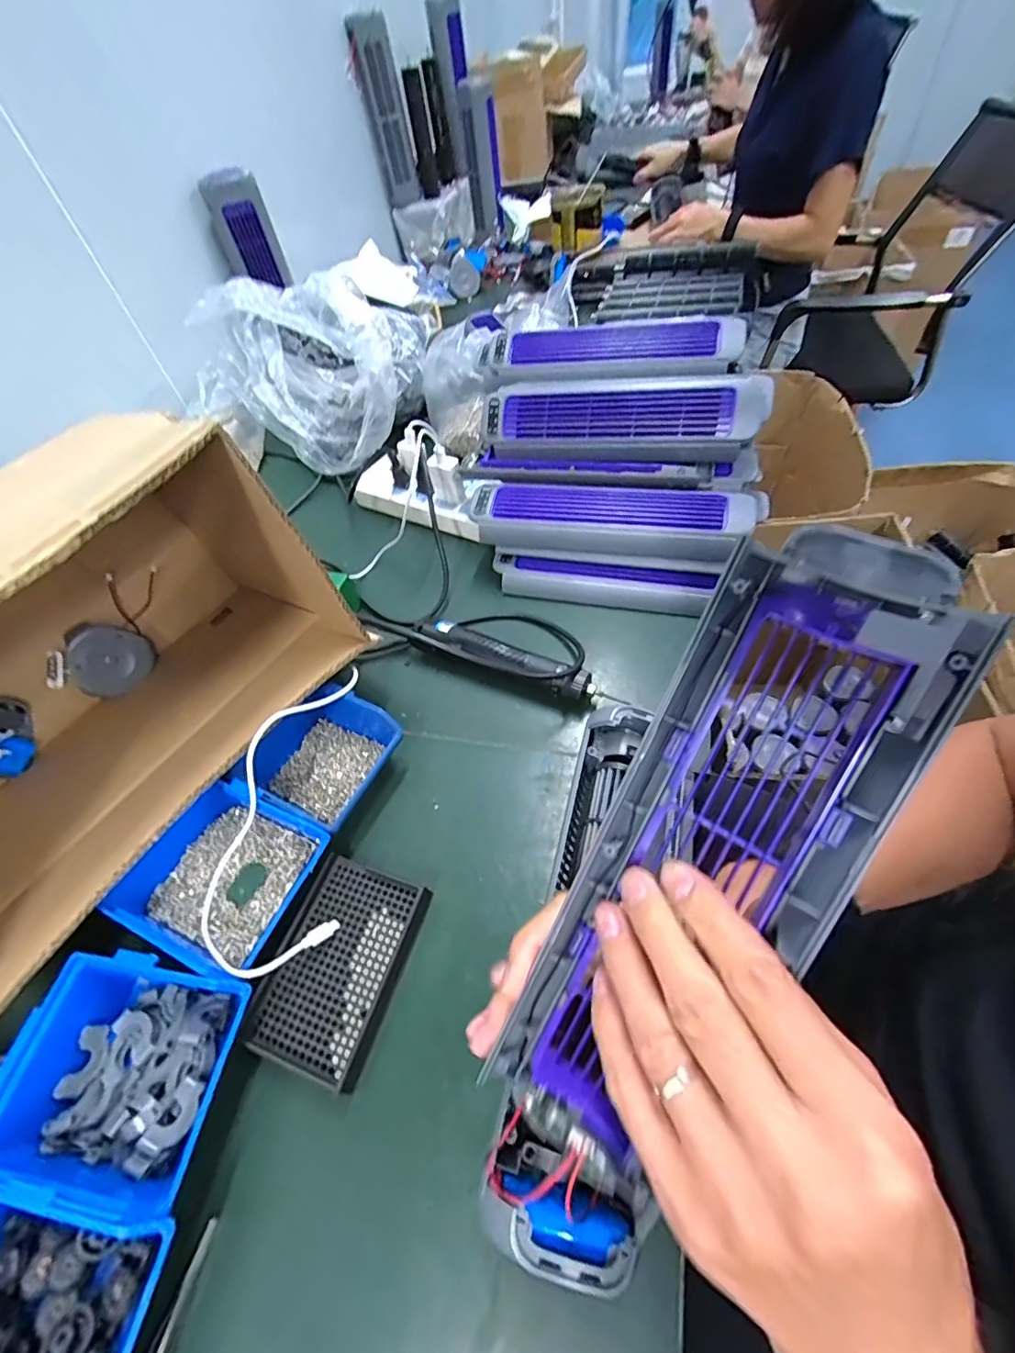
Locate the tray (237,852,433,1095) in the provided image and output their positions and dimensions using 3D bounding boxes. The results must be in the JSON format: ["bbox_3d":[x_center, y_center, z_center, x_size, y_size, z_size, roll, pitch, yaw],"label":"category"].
[{"bbox_3d":[-0.126,0.209,0.380,0.095,0.010,0.132,12,57,17],"label":"tray"}]

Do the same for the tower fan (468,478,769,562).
[{"bbox_3d":[0.109,-0.174,0.559,0.301,0.048,0.078,7,55,13],"label":"tower fan"}]

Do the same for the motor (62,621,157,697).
[{"bbox_3d":[-0.439,-0.022,0.561,0.076,0.078,0.038,-49,32,-20],"label":"motor"}]

